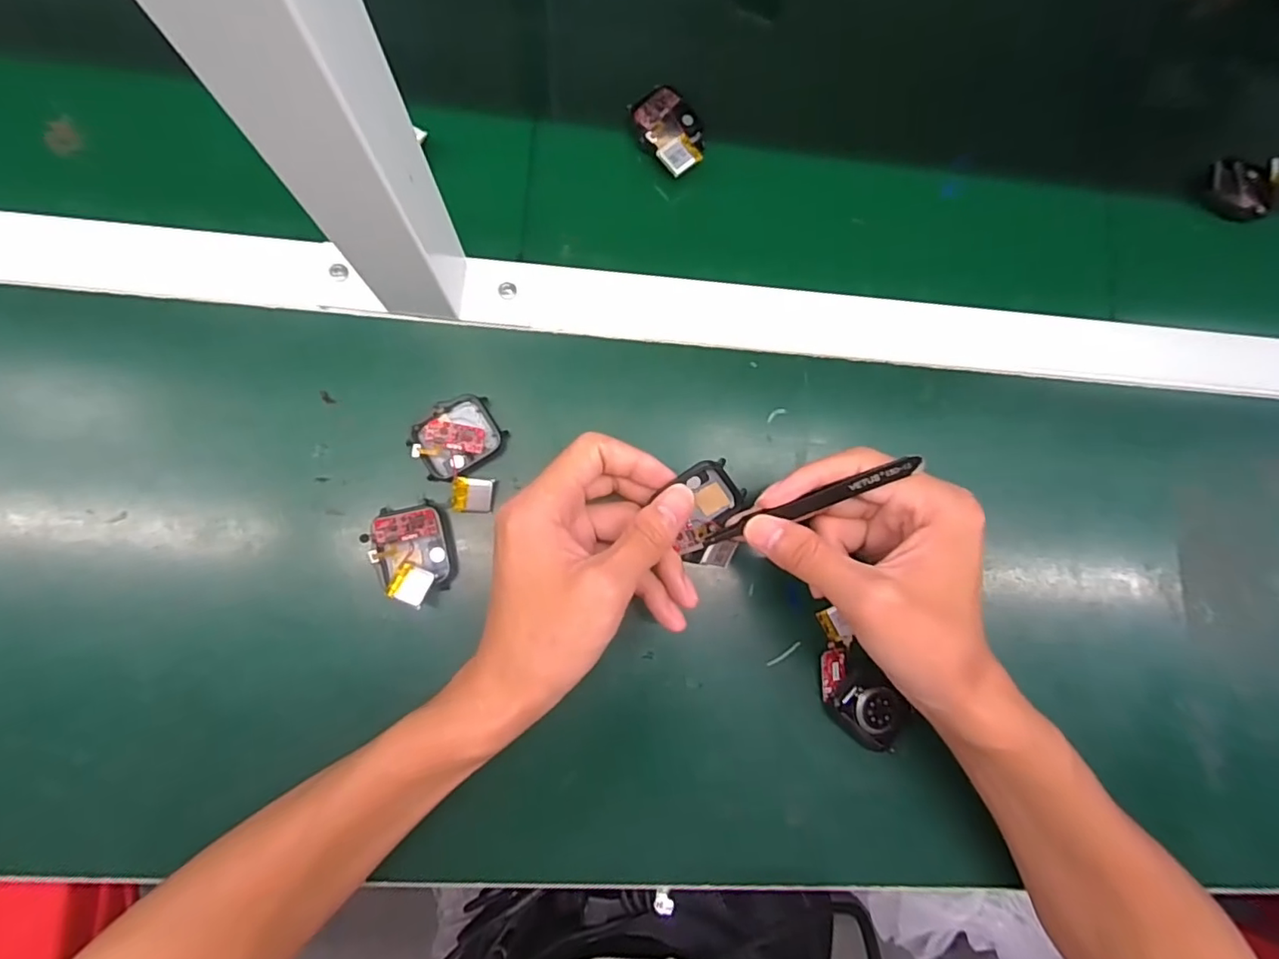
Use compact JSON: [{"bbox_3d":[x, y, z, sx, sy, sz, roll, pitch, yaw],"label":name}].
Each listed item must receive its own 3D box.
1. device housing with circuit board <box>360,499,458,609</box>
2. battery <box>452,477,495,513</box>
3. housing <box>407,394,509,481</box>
[{"bbox_3d":[-0.120,0.039,0.302,0.037,0.022,0.049,-11,83,-5],"label":"device housing with circuit board"},{"bbox_3d":[-0.090,0.009,0.309,0.022,0.004,0.018,5,99,-23],"label":"battery"},{"bbox_3d":[-0.100,-0.024,0.313,0.046,0.012,0.038,-33,85,-7],"label":"housing"}]

